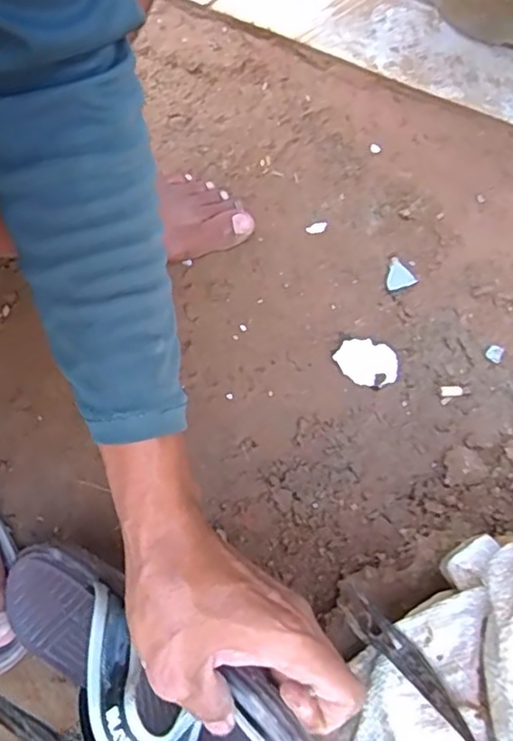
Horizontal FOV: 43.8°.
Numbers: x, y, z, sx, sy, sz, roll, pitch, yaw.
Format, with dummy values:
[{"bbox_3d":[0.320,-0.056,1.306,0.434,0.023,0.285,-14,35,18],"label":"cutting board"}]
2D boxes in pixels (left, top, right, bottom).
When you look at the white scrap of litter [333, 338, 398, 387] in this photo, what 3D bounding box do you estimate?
[{"bbox_3d":[0.094,-0.007,0.546,0.053,0.018,0.035,9,66,6],"label":"white scrap of litter"}]

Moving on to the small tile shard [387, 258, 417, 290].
[{"bbox_3d":[0.129,-0.090,0.588,0.025,0.004,0.029,-21,66,-8],"label":"small tile shard"}]

